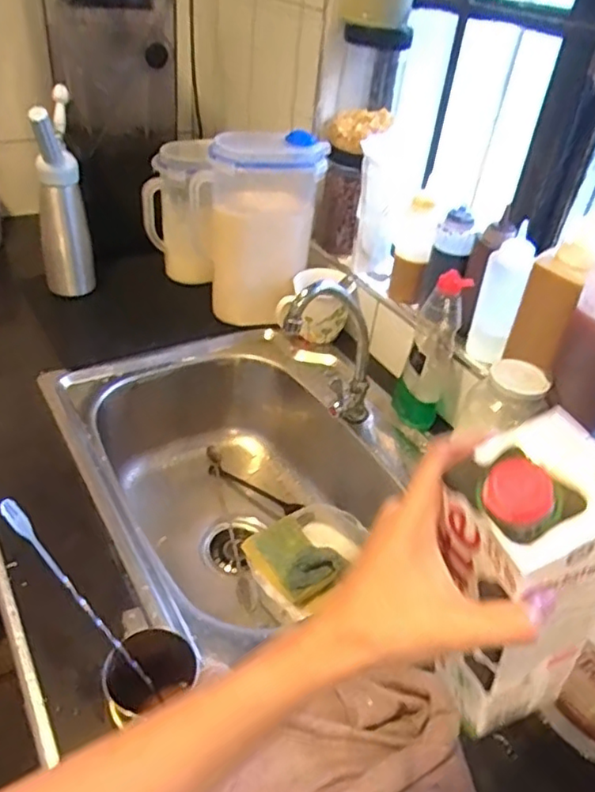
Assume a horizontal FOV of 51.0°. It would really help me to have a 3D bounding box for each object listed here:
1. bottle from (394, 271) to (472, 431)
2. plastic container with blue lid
[{"bbox_3d":[0.181,-0.068,0.848,0.064,0.210,0.089,15,37,9],"label":"bottle"},{"bbox_3d":[-0.065,-0.247,0.993,0.184,0.300,0.084,-1,38,-11],"label":"plastic container with blue lid"}]

